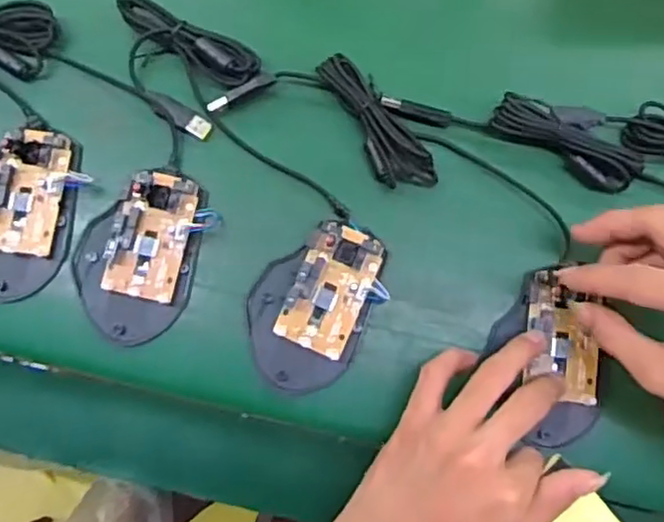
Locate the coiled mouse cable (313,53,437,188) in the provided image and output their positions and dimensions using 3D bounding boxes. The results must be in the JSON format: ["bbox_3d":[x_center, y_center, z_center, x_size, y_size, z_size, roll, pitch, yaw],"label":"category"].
[{"bbox_3d":[0.030,-0.091,0.437,0.035,0.021,0.103,-28,82,-6],"label":"coiled mouse cable"}]

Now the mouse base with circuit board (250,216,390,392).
[{"bbox_3d":[-0.011,0.027,0.421,0.074,0.018,0.107,29,81,4],"label":"mouse base with circuit board"}]

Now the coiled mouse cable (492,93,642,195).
[{"bbox_3d":[0.154,-0.083,0.435,0.095,0.025,0.044,28,81,4],"label":"coiled mouse cable"}]

